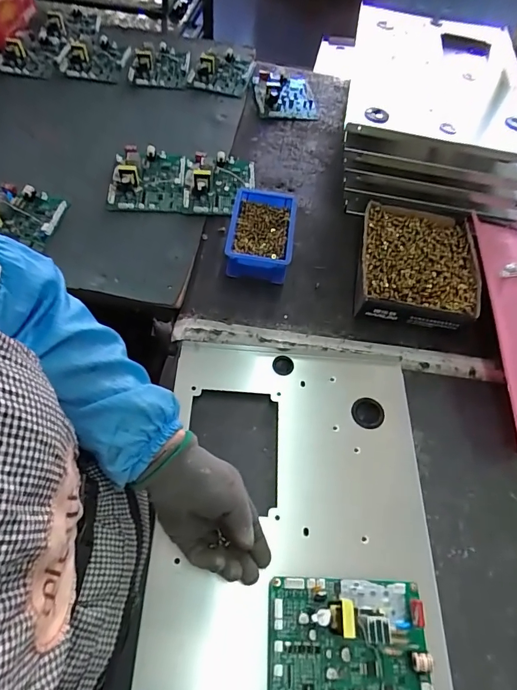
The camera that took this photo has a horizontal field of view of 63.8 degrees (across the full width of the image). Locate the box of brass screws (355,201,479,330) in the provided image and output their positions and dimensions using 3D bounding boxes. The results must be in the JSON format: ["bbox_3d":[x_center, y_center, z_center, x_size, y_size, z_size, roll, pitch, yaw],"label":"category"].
[{"bbox_3d":[0.246,-0.126,0.648,0.183,0.045,0.215,13,59,4],"label":"box of brass screws"}]

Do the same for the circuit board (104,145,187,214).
[{"bbox_3d":[-0.197,-0.299,0.738,0.130,0.037,0.143,0,59,-4],"label":"circuit board"}]

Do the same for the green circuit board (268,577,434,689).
[{"bbox_3d":[0.084,0.285,0.376,0.147,0.034,0.124,4,59,-2],"label":"green circuit board"}]

